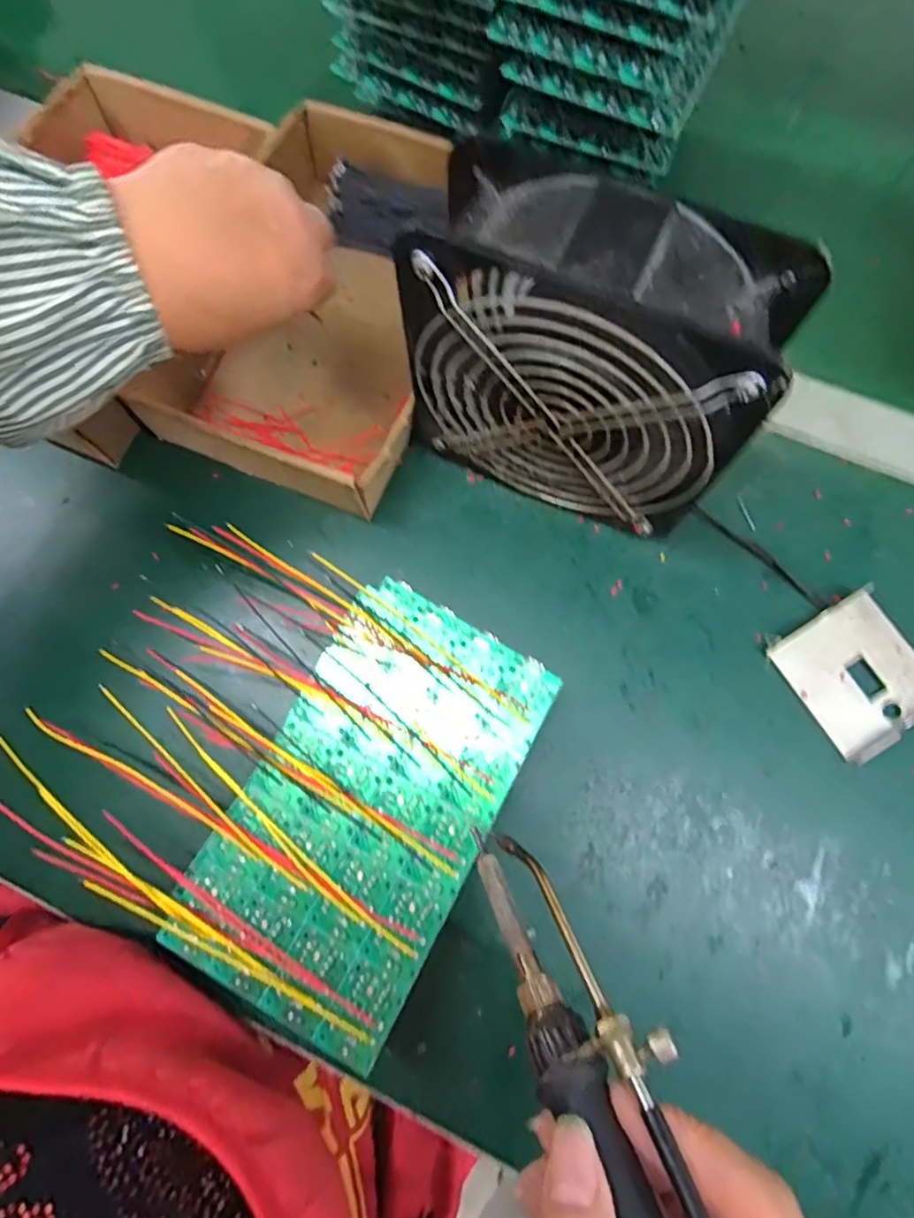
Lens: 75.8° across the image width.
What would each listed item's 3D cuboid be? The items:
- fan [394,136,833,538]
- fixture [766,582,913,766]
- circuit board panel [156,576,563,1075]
[{"bbox_3d":[0.055,-0.105,0.275,0.145,0.156,0.056,26,75,8],"label":"fan"},{"bbox_3d":[0.211,0.034,0.307,0.063,0.013,0.071,-31,76,-8],"label":"fixture"},{"bbox_3d":[-0.037,0.084,0.260,0.103,0.006,0.181,27,76,8],"label":"circuit board panel"}]

